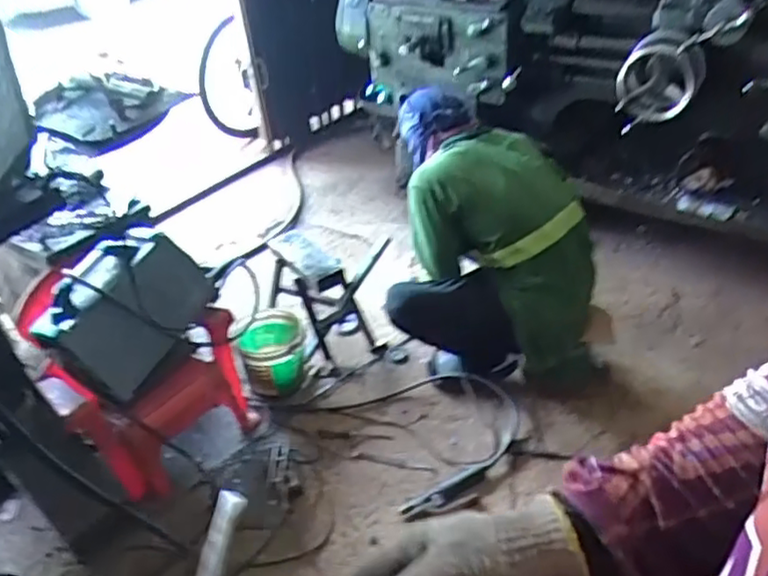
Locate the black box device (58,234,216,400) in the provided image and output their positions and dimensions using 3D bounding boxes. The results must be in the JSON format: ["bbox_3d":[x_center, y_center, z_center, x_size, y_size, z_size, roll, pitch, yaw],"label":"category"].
[{"bbox_3d":[-0.559,0.060,1.566,0.068,0.251,0.357,13,62,42],"label":"black box device"}]

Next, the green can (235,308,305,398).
[{"bbox_3d":[-0.313,0.179,1.913,0.181,0.186,0.207,-13,36,-11],"label":"green can"}]

